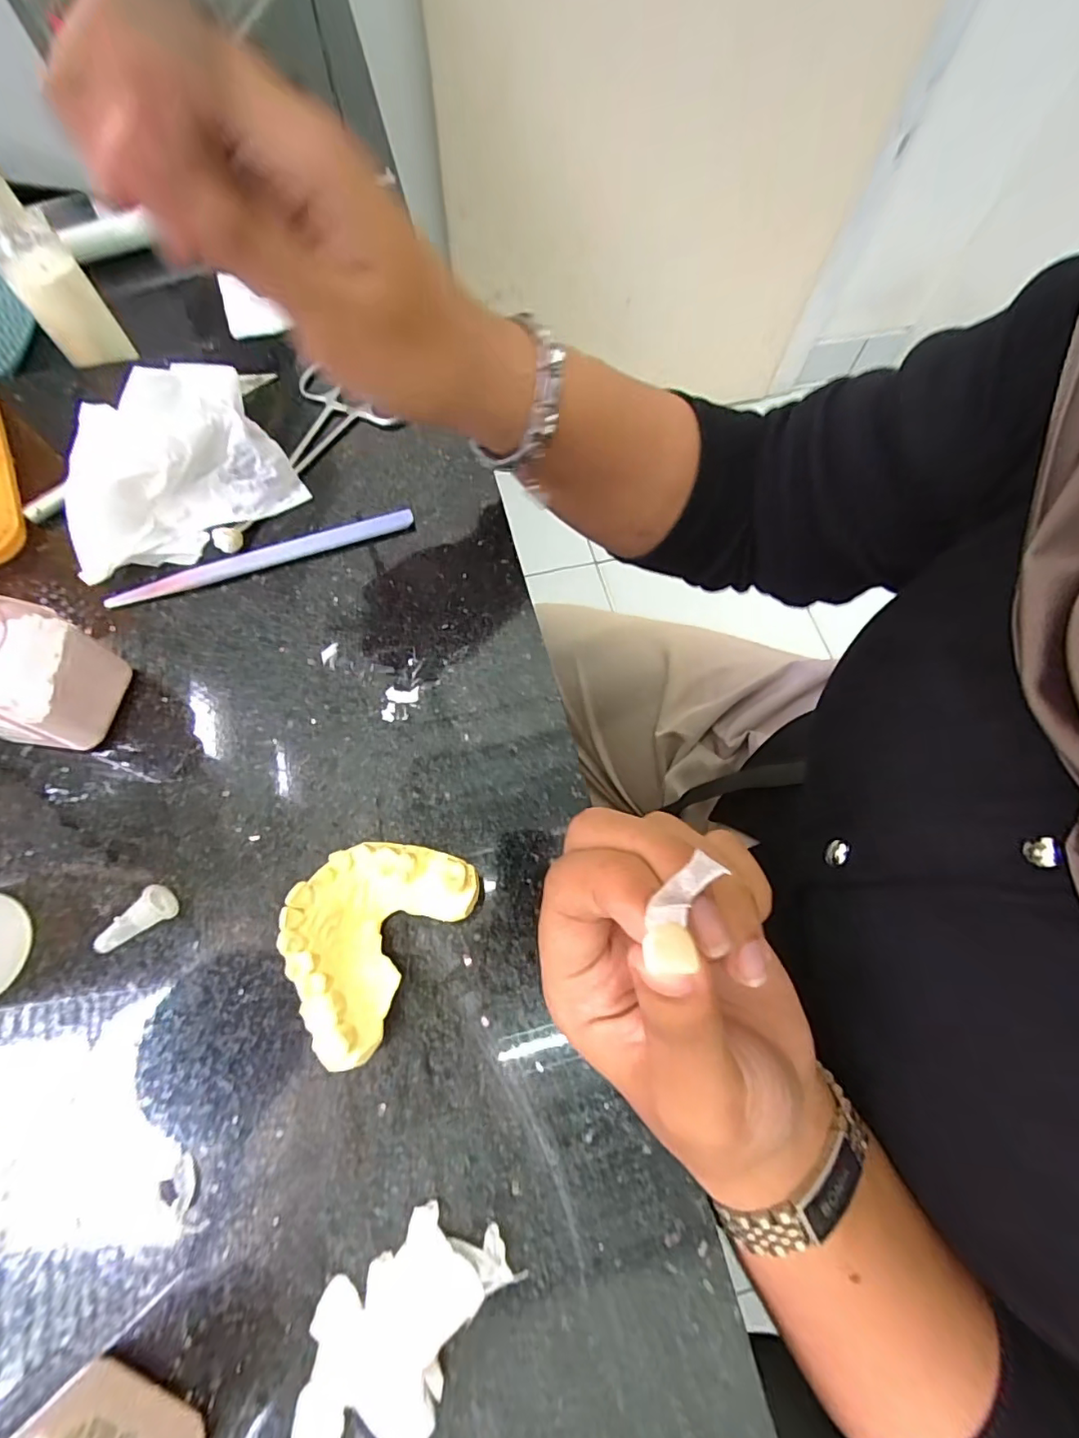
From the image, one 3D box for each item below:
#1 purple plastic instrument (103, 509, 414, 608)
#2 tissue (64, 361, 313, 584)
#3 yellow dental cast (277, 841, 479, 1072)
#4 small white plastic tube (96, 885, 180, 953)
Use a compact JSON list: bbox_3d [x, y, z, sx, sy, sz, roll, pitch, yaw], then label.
[{"bbox_3d":[-0.127,-0.076,0.256,0.138,0.005,0.009,-19,70,-10],"label":"purple plastic instrument"},{"bbox_3d":[-0.167,-0.114,0.245,0.099,0.051,0.054,-32,73,-15],"label":"tissue"},{"bbox_3d":[-0.058,0.071,0.188,0.049,0.026,0.067,33,70,10],"label":"yellow dental cast"},{"bbox_3d":[-0.144,0.071,0.194,0.028,0.011,0.012,-27,72,-13],"label":"small white plastic tube"}]

